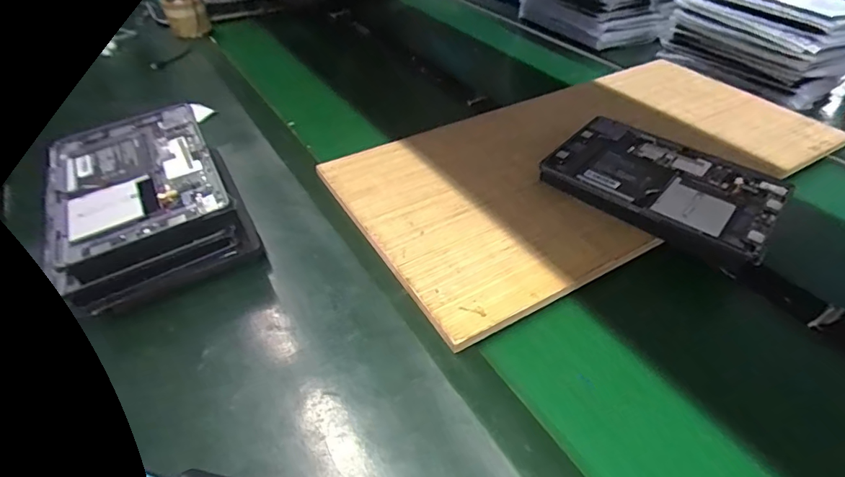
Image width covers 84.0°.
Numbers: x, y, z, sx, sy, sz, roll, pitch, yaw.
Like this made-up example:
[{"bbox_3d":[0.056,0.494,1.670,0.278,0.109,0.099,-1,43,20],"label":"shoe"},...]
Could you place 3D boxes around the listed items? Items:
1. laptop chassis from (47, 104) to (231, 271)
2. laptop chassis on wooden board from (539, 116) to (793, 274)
[{"bbox_3d":[-0.343,-0.085,0.565,0.183,0.022,0.272,-23,47,-21],"label":"laptop chassis"},{"bbox_3d":[0.293,-0.067,0.580,0.252,0.031,0.170,30,52,29],"label":"laptop chassis on wooden board"}]

